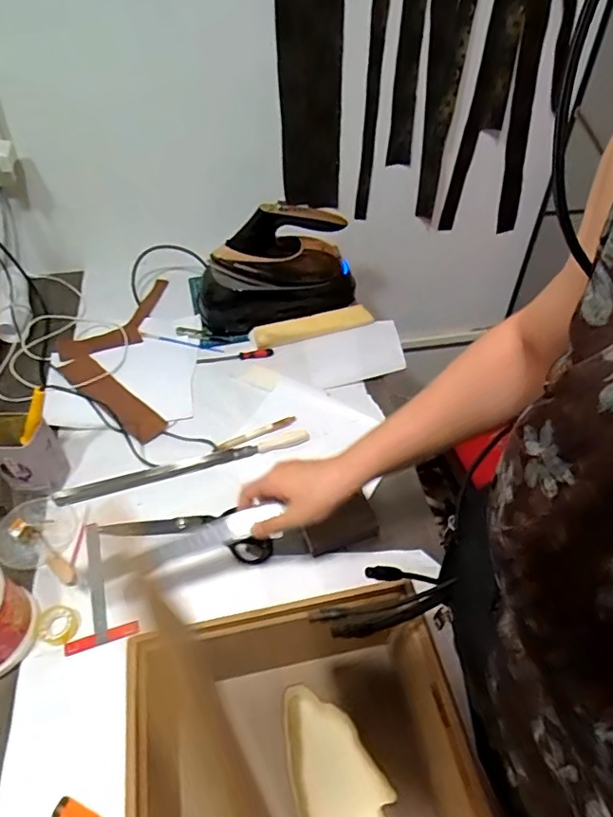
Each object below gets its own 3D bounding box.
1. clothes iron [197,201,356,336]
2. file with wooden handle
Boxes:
[{"bbox_3d":[-0.052,-0.264,0.980,0.300,0.188,0.108,-17,51,-14],"label":"clothes iron"},{"bbox_3d":[-0.177,0.087,0.798,0.372,0.015,0.020,-14,54,-14],"label":"file with wooden handle"}]

